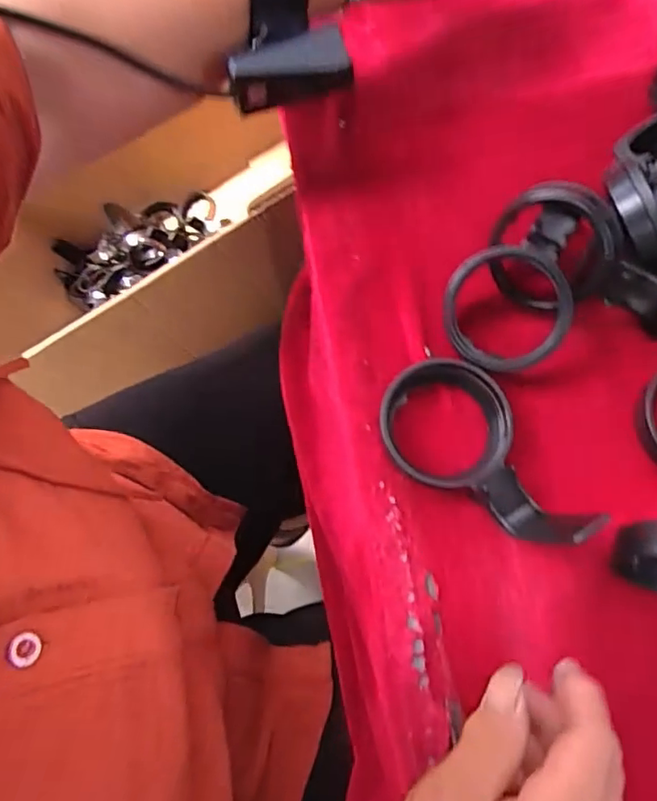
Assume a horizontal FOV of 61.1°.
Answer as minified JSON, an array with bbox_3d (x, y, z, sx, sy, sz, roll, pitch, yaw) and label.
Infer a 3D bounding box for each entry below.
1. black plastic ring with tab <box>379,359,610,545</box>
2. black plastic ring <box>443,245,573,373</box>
[{"bbox_3d":[0.080,0.031,0.297,0.066,0.028,0.120,-34,74,-13],"label":"black plastic ring with tab"},{"bbox_3d":[0.099,-0.051,0.310,0.066,0.008,0.068,1,93,16],"label":"black plastic ring"}]

